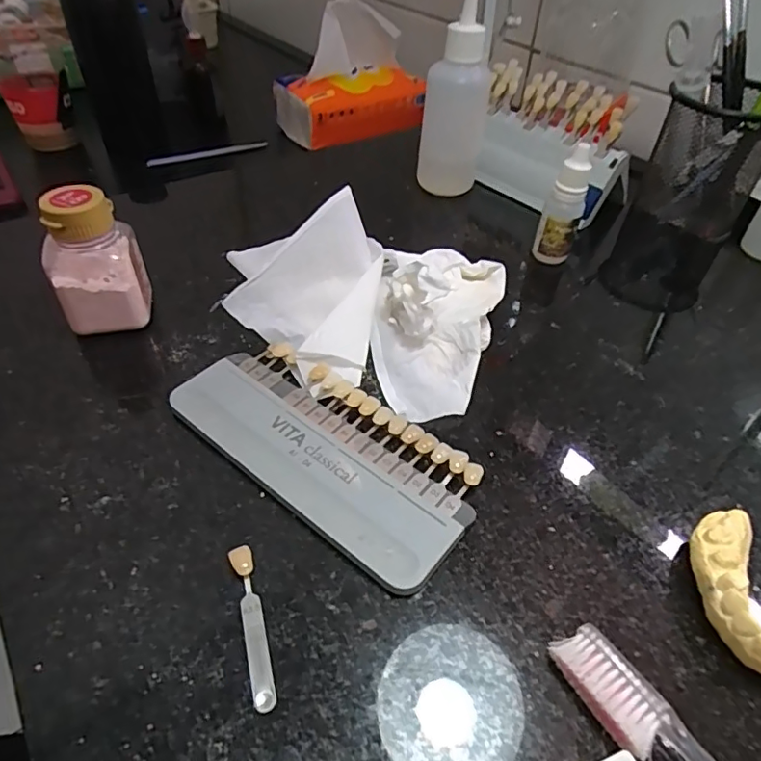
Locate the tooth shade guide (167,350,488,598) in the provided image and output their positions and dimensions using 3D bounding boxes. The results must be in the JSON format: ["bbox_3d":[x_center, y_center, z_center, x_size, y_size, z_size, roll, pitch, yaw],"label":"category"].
[{"bbox_3d":[-0.026,0.029,0.246,0.146,0.008,0.065,31,52,25],"label":"tooth shade guide"}]

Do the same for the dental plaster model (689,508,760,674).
[{"bbox_3d":[0.141,0.081,0.196,0.060,0.020,0.050,35,54,28],"label":"dental plaster model"}]

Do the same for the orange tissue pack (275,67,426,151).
[{"bbox_3d":[-0.032,-0.348,0.674,0.170,0.062,0.085,-23,50,-24],"label":"orange tissue pack"}]

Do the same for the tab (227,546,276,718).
[{"bbox_3d":[-0.045,0.086,0.191,0.008,0.005,0.056,-13,48,-15],"label":"tab"}]

